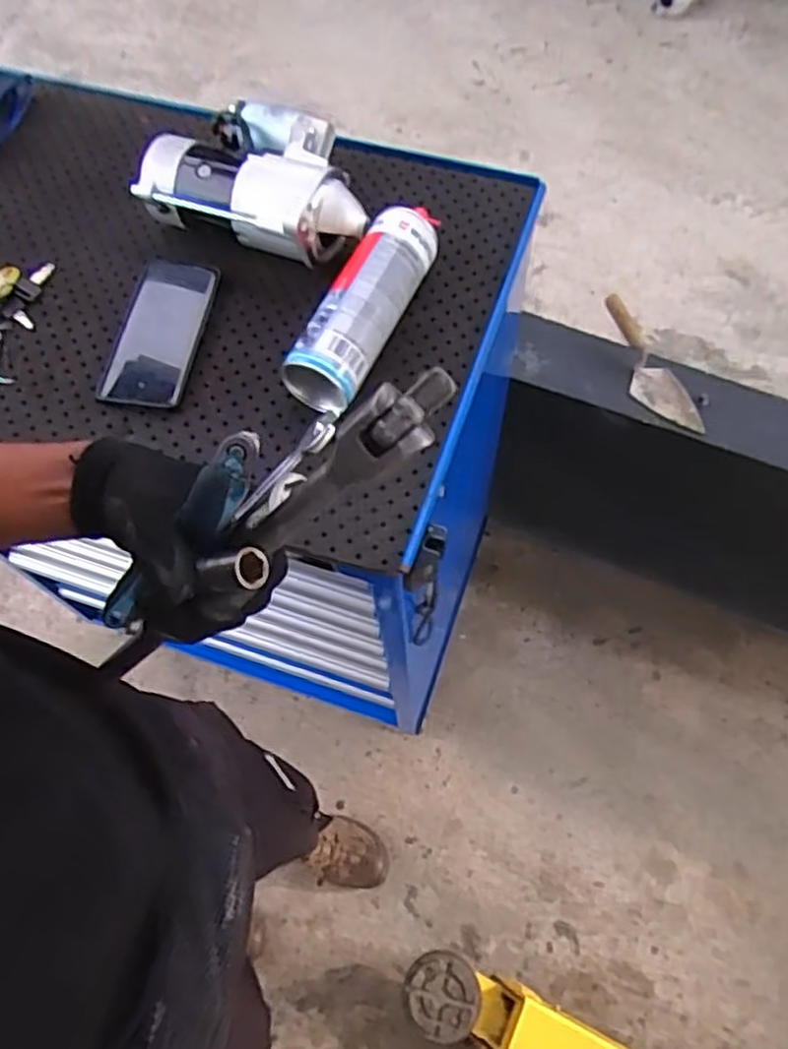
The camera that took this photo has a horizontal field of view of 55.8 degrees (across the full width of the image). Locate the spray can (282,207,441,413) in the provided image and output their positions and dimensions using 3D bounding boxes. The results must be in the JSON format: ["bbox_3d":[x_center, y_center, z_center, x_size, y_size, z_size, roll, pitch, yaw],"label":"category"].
[{"bbox_3d":[-0.029,-0.195,0.668,0.070,0.056,0.209,21,65,12],"label":"spray can"}]

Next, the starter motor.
[{"bbox_3d":[-0.131,-0.331,0.713,0.230,0.071,0.123,21,65,12],"label":"starter motor"}]

